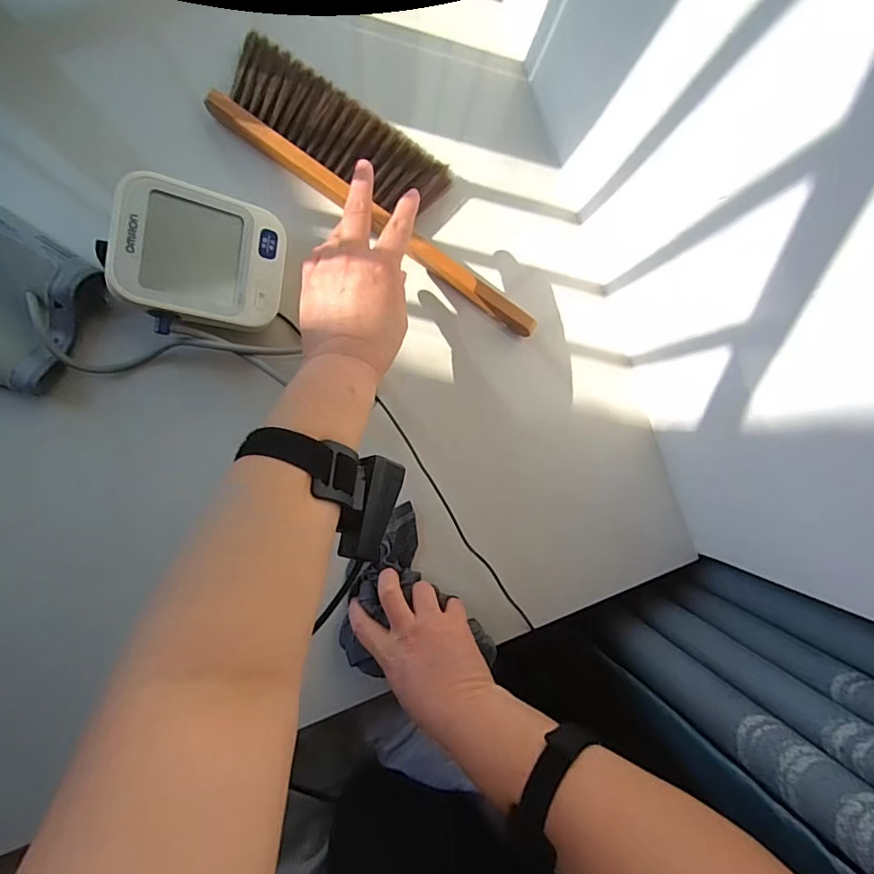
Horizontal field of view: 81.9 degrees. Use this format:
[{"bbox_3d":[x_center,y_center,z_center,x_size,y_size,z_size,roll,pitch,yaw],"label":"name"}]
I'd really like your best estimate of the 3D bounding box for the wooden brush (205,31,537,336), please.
[{"bbox_3d":[-0.042,-0.227,0.471,0.352,0.026,0.105,41,87,-5],"label":"wooden brush"}]

